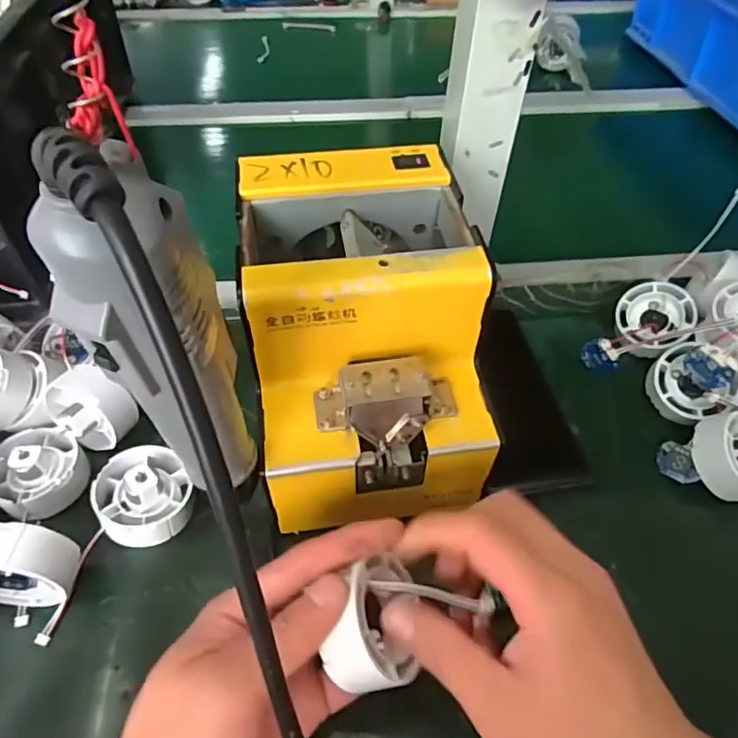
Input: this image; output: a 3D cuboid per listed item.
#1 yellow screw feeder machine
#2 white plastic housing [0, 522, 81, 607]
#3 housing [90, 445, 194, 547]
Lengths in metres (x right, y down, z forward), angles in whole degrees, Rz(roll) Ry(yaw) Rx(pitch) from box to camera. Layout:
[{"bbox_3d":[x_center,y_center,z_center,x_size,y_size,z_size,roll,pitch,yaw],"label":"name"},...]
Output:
[{"bbox_3d":[-0.004,-0.017,0.332,0.122,0.145,0.172,-6,51,-7],"label":"yellow screw feeder machine"},{"bbox_3d":[-0.183,0.104,0.294,0.054,0.051,0.025,-2,50,-3],"label":"white plastic housing"},{"bbox_3d":[-0.133,0.073,0.325,0.053,0.034,0.051,1,50,-1],"label":"housing"}]

